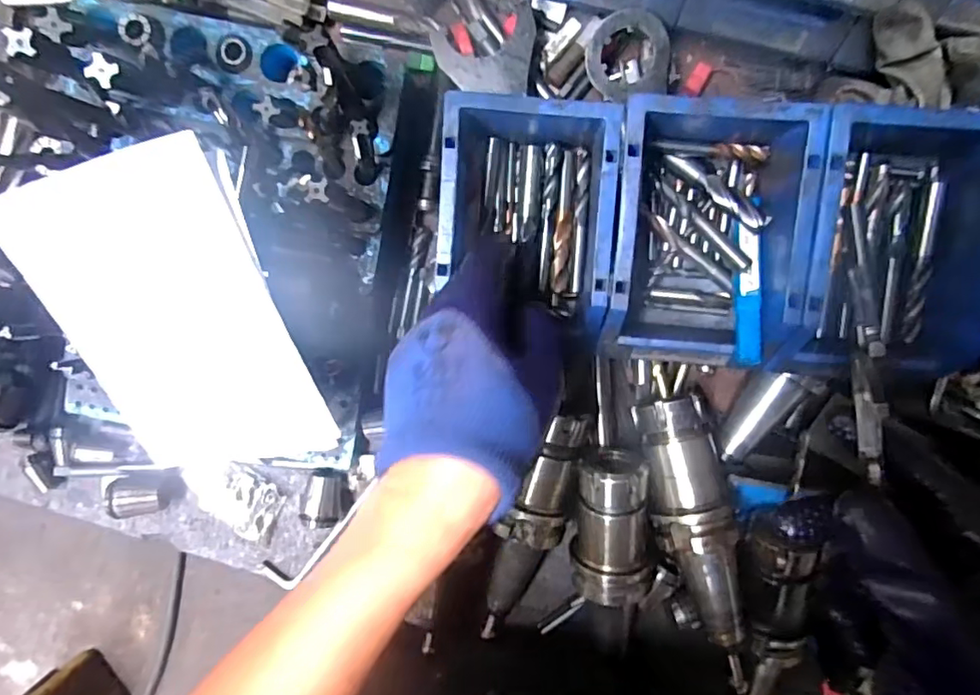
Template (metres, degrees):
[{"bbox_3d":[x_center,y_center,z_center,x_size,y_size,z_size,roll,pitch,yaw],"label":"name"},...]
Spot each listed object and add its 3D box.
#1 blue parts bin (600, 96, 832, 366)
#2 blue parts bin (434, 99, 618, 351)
[{"bbox_3d":[0.126,-0.064,0.352,0.103,0.079,0.144,3,96,2],"label":"blue parts bin"},{"bbox_3d":[0.023,-0.077,0.374,0.104,0.063,0.147,4,96,2],"label":"blue parts bin"}]

